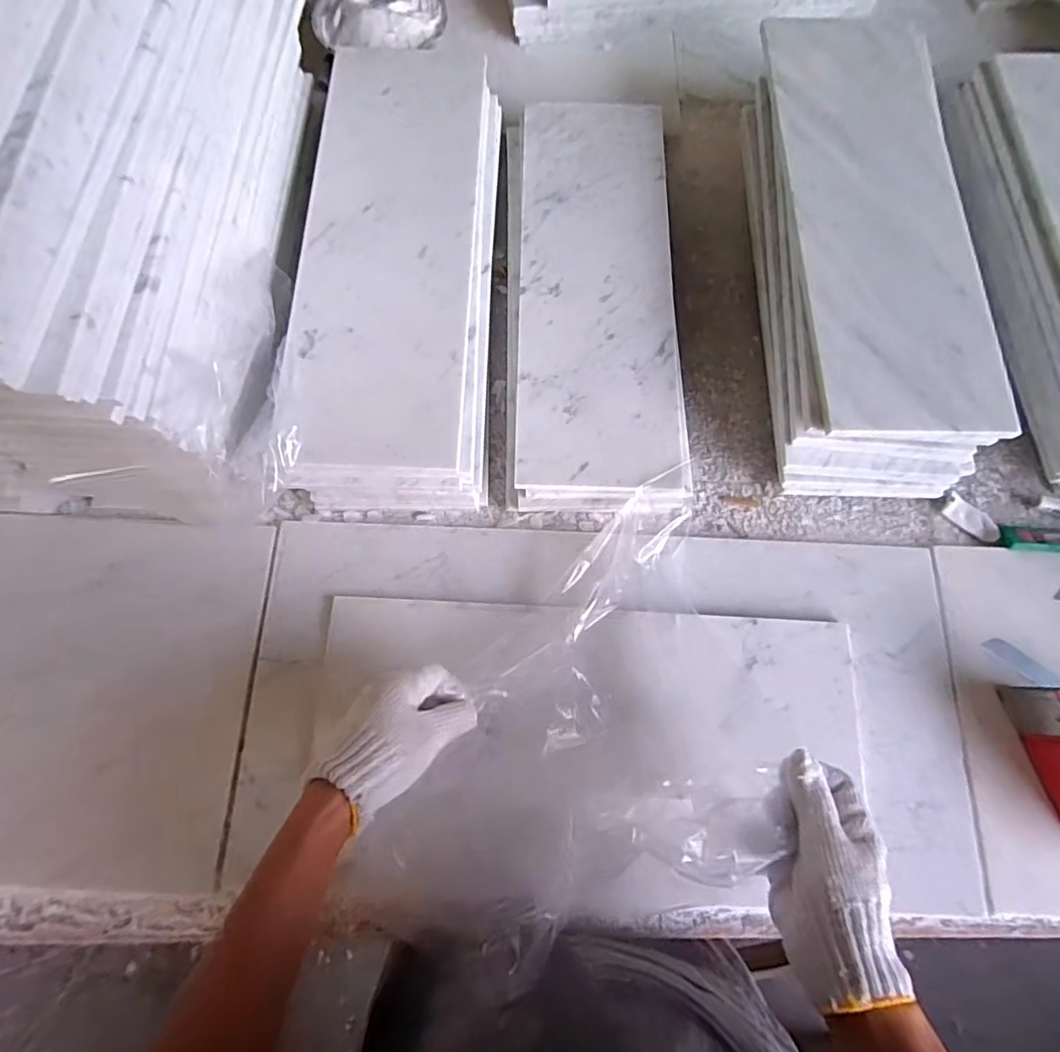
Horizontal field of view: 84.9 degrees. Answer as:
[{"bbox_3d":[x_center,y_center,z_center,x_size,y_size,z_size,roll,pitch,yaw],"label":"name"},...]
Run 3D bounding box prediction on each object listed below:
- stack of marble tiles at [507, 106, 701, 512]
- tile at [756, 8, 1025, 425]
[{"bbox_3d":[0.063,-0.238,0.590,0.163,0.035,0.459,-1,72,-1],"label":"stack of marble tiles"},{"bbox_3d":[0.324,-0.297,0.532,0.169,0.015,0.465,0,72,-1],"label":"tile"}]

